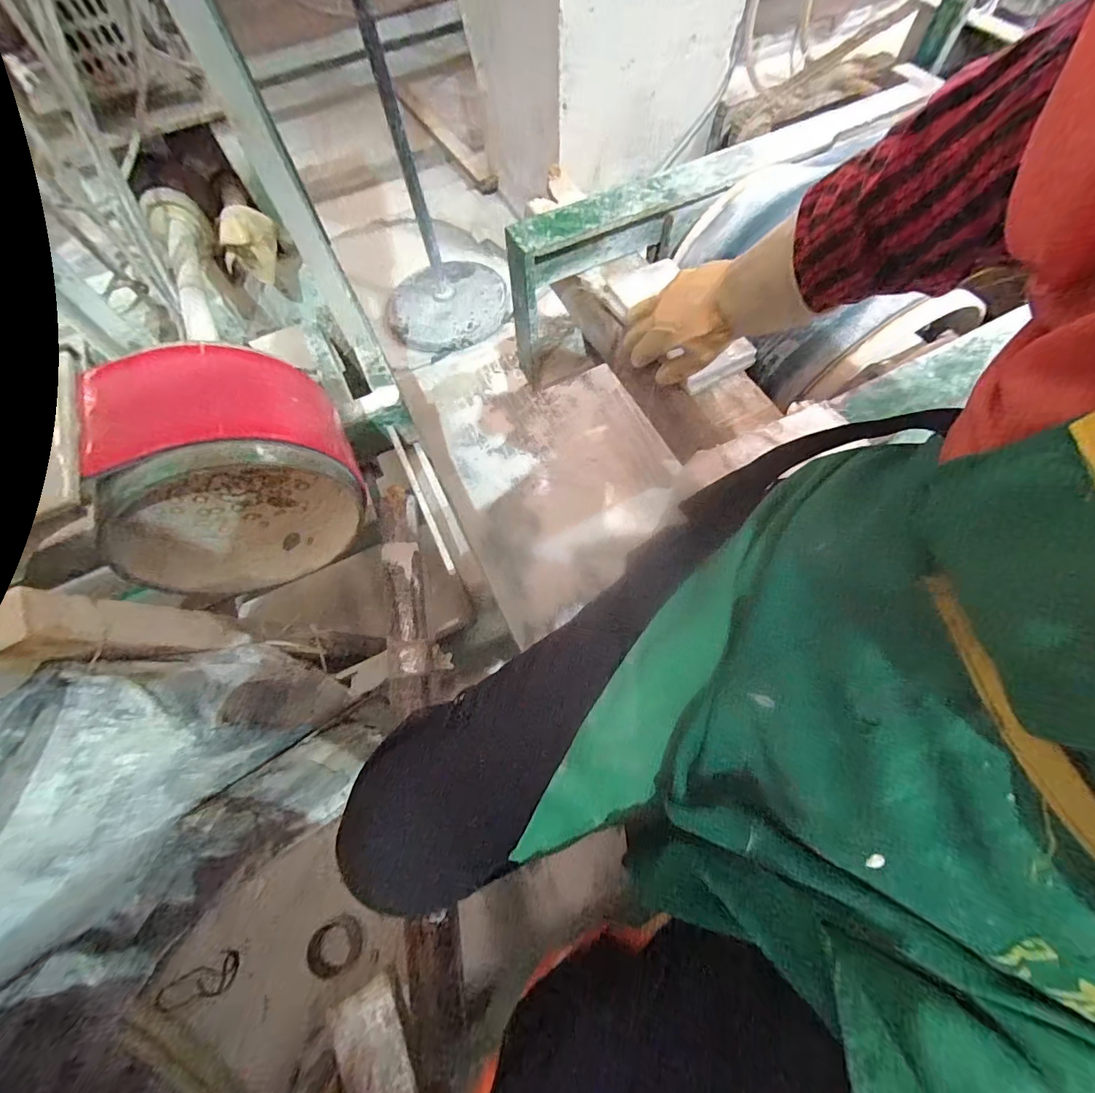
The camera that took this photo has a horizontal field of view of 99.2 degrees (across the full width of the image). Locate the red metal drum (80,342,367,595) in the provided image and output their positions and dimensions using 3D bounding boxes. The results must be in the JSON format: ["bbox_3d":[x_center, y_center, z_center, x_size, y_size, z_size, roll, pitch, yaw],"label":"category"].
[{"bbox_3d":[-0.391,-0.082,0.585,0.276,0.279,0.166,-21,67,-7],"label":"red metal drum"}]

